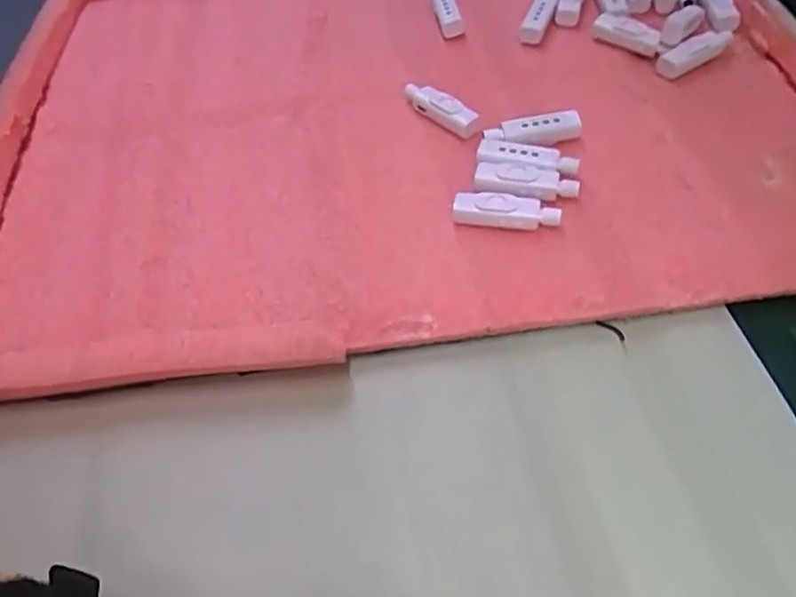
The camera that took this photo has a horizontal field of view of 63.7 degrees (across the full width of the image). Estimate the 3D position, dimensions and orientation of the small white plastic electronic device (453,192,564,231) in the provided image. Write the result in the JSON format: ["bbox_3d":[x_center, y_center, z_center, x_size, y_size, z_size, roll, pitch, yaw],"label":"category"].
[{"bbox_3d":[0.058,-0.046,0.340,0.055,0.012,0.015,7,56,10],"label":"small white plastic electronic device"}]

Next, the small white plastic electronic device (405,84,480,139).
[{"bbox_3d":[0.026,-0.116,0.394,0.014,0.014,0.058,-37,60,-20],"label":"small white plastic electronic device"}]

